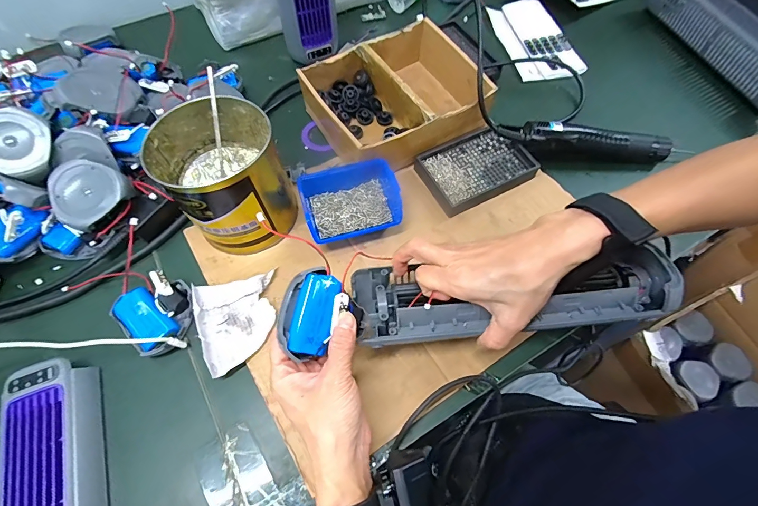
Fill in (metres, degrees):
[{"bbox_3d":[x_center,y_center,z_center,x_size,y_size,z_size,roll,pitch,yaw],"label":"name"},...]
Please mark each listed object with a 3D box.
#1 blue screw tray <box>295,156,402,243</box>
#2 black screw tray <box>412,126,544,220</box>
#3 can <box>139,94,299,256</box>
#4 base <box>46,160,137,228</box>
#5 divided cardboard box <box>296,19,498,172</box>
[{"bbox_3d":[-0.034,-0.060,0.438,0.113,0.047,0.083,-14,64,-8],"label":"blue screw tray"},{"bbox_3d":[0.126,-0.111,0.481,0.133,0.027,0.092,-26,66,-13],"label":"black screw tray"},{"bbox_3d":[-0.163,-0.082,0.397,0.117,0.104,0.130,-35,69,-17],"label":"can"},{"bbox_3d":[-0.331,-0.071,0.412,0.077,0.015,0.067,-41,103,-13],"label":"base"},{"bbox_3d":[0.023,-0.214,0.495,0.210,0.063,0.182,-30,67,-15],"label":"divided cardboard box"}]

